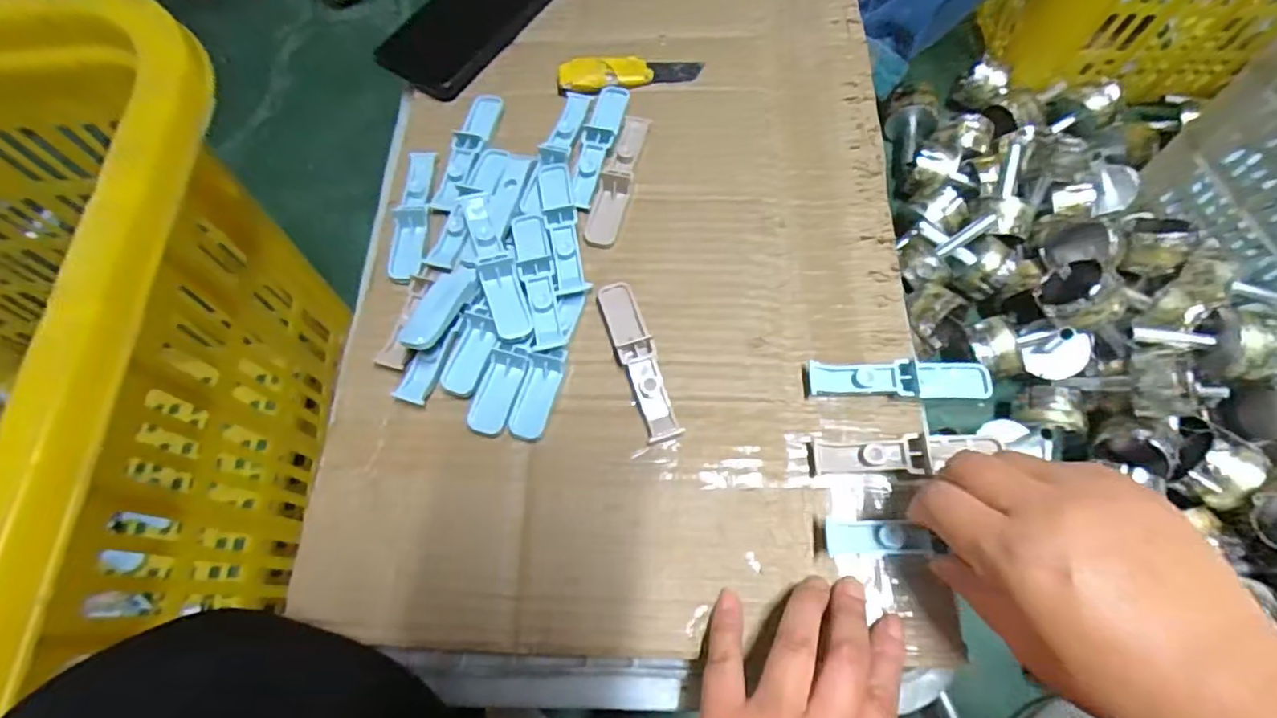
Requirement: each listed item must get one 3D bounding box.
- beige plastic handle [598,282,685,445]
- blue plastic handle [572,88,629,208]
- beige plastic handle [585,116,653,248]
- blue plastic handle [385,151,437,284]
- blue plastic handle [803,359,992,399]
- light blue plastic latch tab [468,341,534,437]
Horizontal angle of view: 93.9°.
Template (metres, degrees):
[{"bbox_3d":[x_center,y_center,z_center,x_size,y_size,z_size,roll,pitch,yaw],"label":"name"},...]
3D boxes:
[{"bbox_3d":[0.000,0.000,0.341,0.020,0.010,0.096,-17,67,-5],"label":"beige plastic handle"},{"bbox_3d":[-0.028,-0.145,0.396,0.021,0.006,0.098,14,68,8],"label":"blue plastic handle"},{"bbox_3d":[-0.013,-0.119,0.389,0.020,0.006,0.099,13,68,8],"label":"beige plastic handle"},{"bbox_3d":[-0.148,-0.097,0.391,0.023,0.010,0.105,-1,67,2],"label":"blue plastic handle"},{"bbox_3d":[0.146,0.012,0.336,0.100,0.015,0.020,1,67,2],"label":"blue plastic handle"},{"bbox_3d":[-0.079,0.017,0.335,0.022,0.010,0.053,15,68,9],"label":"light blue plastic latch tab"}]

